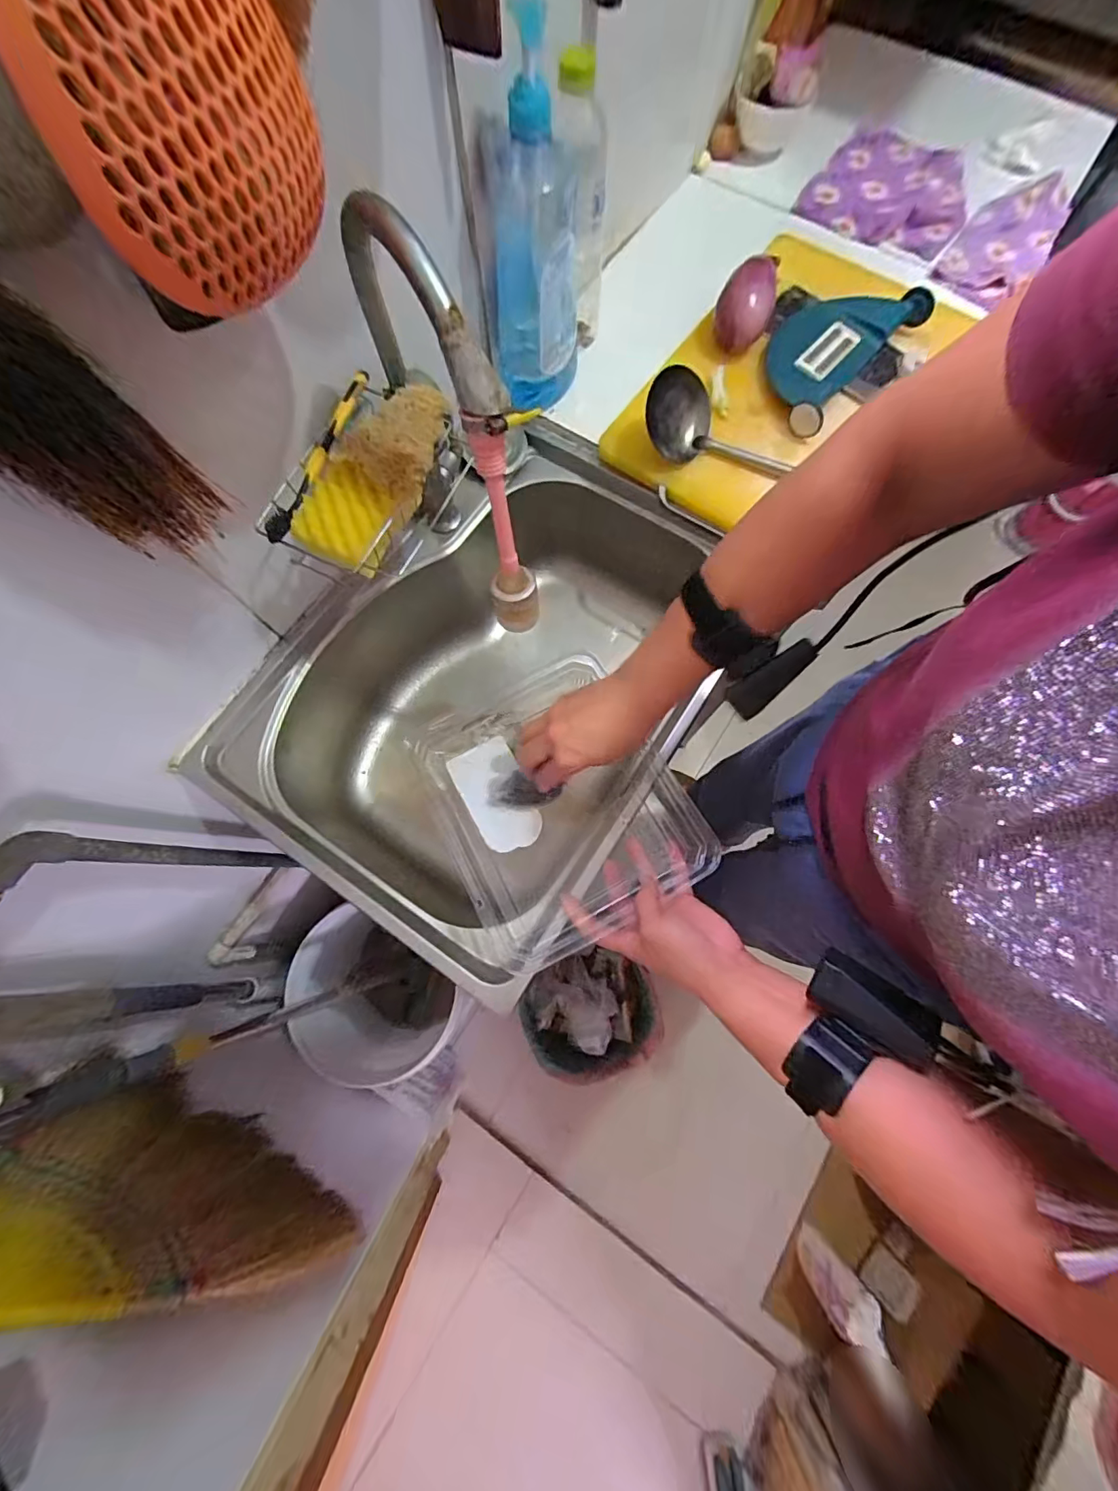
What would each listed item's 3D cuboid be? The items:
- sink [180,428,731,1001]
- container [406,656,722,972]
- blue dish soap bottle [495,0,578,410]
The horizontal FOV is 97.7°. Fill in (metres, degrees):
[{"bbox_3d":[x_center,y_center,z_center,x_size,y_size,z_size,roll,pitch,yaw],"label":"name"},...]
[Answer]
[{"bbox_3d":[-0.071,-0.073,0.627,0.420,0.224,0.563,33,78,9],"label":"sink"},{"bbox_3d":[-0.005,0.052,0.482,0.230,0.062,0.251,-26,76,-7],"label":"container"},{"bbox_3d":[-0.025,-0.492,0.494,0.088,0.281,0.063,-4,75,-1],"label":"blue dish soap bottle"}]

